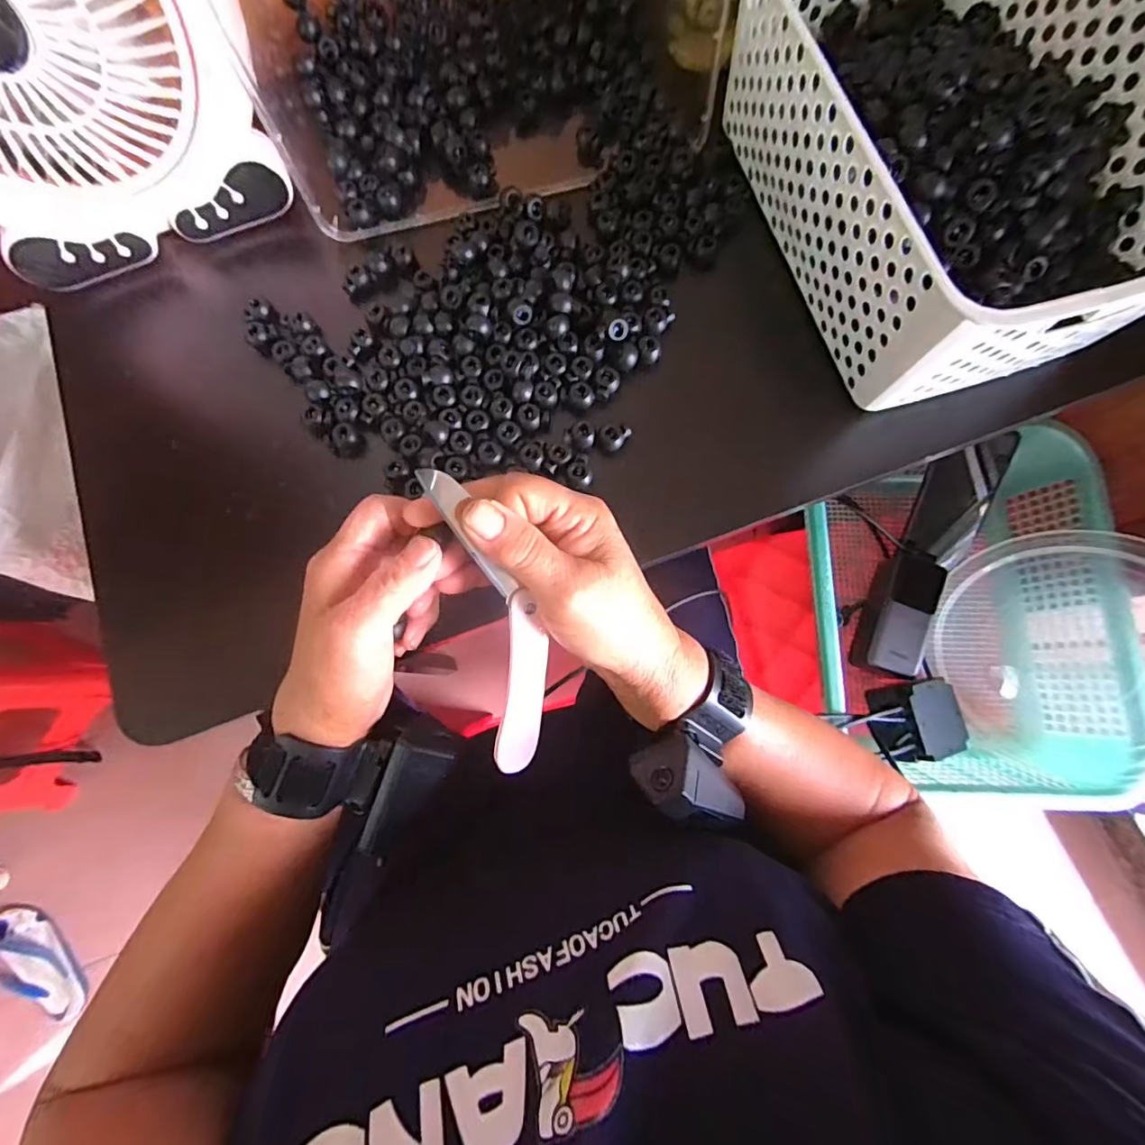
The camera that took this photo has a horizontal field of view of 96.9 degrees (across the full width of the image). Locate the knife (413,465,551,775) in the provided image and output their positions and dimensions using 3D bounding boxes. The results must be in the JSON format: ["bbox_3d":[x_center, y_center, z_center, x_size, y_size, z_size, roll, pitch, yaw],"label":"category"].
[{"bbox_3d":[-0.035,0.026,0.245,0.038,0.012,0.154,-15,106,-2],"label":"knife"}]

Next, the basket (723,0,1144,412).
[{"bbox_3d":[0.238,-0.268,0.315,0.202,0.101,0.301,-17,78,-2],"label":"basket"}]

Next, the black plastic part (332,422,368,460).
[{"bbox_3d":[-0.155,-0.090,0.351,0.017,0.021,0.020,40,82,9],"label":"black plastic part"}]

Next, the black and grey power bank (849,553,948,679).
[{"bbox_3d":[0.363,0.041,0.556,0.057,0.040,0.146,25,80,6],"label":"black and grey power bank"}]

